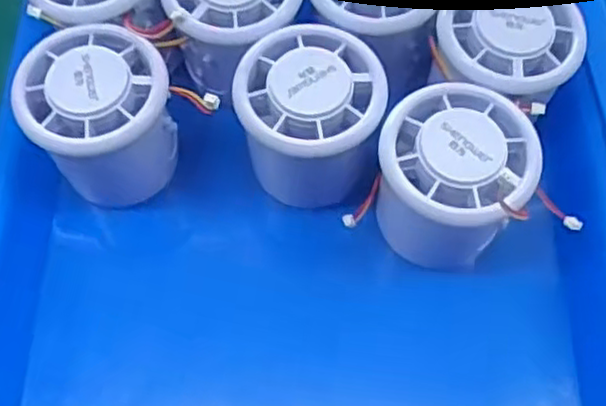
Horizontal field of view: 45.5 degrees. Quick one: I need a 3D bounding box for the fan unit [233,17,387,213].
[{"bbox_3d":[0.002,-0.028,0.292,0.055,0.065,0.056,0,63,-1],"label":"fan unit"}]

